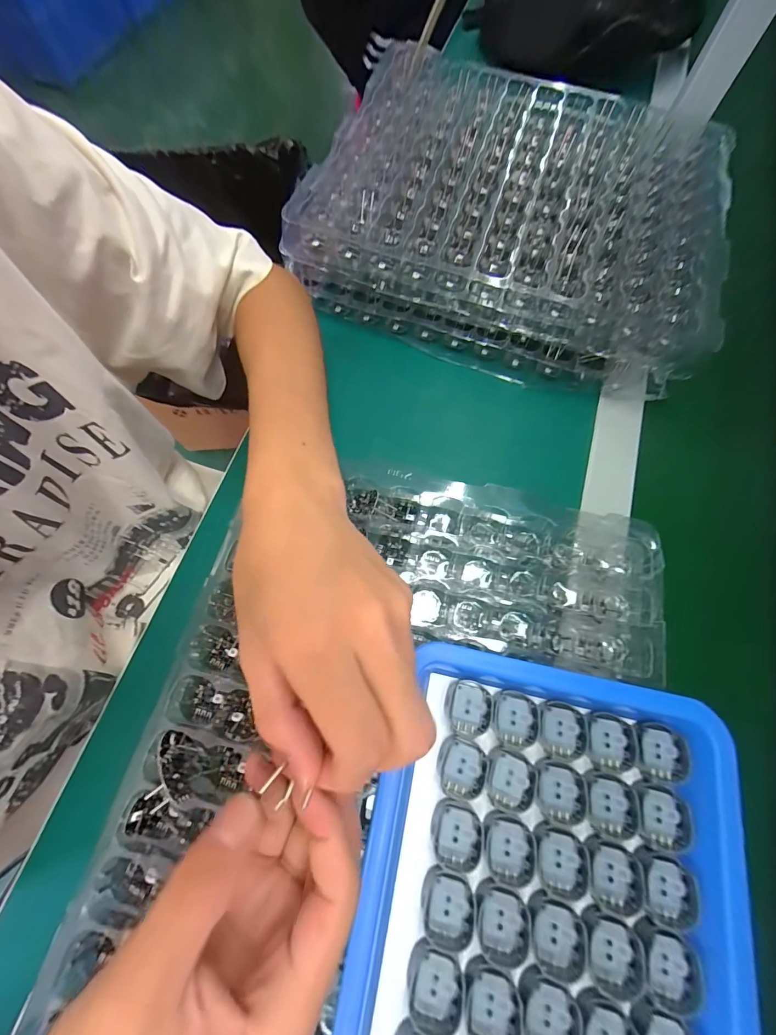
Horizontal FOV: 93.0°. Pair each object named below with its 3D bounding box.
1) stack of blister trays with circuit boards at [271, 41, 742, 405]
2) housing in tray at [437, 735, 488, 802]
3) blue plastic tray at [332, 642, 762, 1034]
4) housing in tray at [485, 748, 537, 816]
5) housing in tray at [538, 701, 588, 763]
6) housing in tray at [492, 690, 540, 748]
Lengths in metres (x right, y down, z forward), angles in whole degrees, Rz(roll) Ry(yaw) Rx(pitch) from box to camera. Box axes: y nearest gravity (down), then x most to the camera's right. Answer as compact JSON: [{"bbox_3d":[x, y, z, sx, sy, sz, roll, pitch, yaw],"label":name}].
[{"bbox_3d":[0.123,-0.315,0.384,0.381,0.077,0.330,16,72,4],"label":"stack of blister trays with circuit boards"},{"bbox_3d":[0.041,0.139,0.205,0.027,0.008,0.028,12,72,3],"label":"housing in tray"},{"bbox_3d":[0.079,0.190,0.179,0.179,0.030,0.217,12,72,2],"label":"blue plastic tray"},{"bbox_3d":[0.068,0.144,0.200,0.027,0.004,0.028,14,72,3],"label":"housing in tray"},{"bbox_3d":[0.099,0.122,0.209,0.025,0.005,0.029,9,72,1],"label":"housing in tray"},{"bbox_3d":[0.074,0.116,0.211,0.026,0.004,0.028,0,72,-1],"label":"housing in tray"}]

